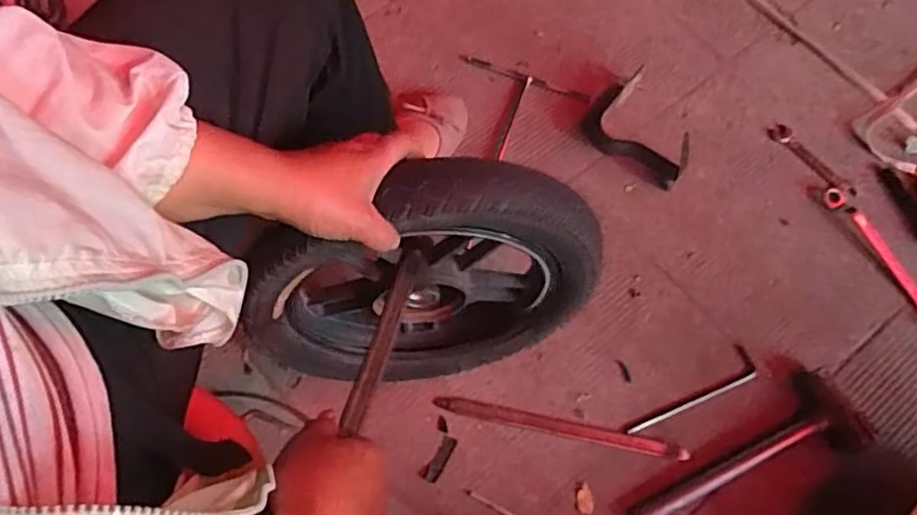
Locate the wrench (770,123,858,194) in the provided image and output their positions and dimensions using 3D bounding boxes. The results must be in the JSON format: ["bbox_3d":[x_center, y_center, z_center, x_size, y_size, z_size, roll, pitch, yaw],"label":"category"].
[{"bbox_3d":[0.490,-0.134,0.922,0.030,0.006,0.136,-35,72,-14],"label":"wrench"}]

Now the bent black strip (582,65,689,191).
[{"bbox_3d":[0.236,-0.175,0.901,0.113,0.041,0.176,-18,69,-7],"label":"bent black strip"}]

